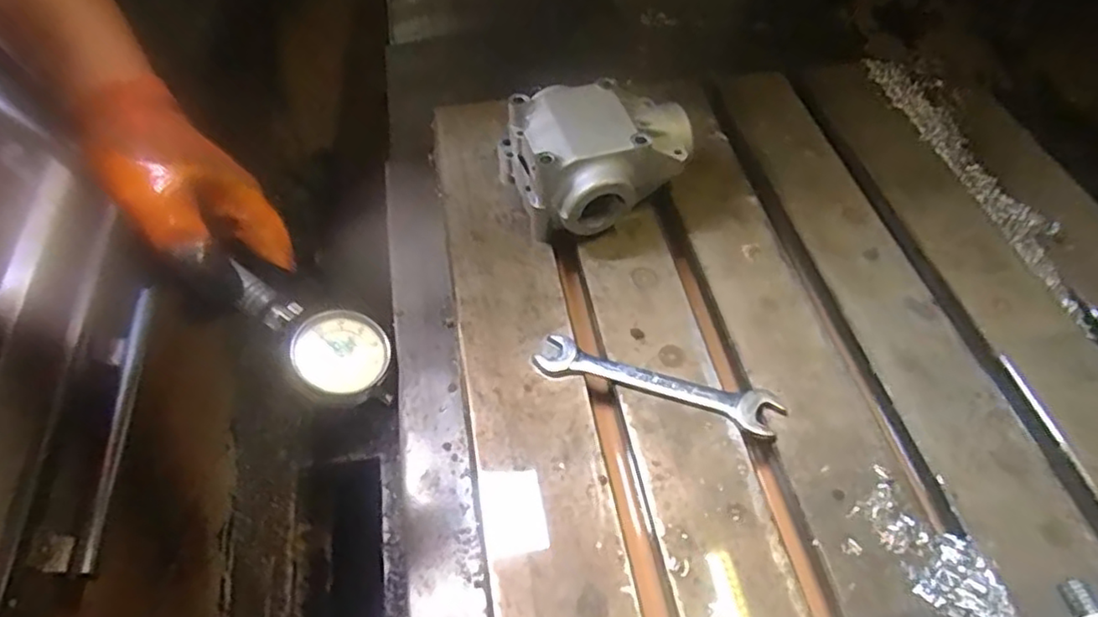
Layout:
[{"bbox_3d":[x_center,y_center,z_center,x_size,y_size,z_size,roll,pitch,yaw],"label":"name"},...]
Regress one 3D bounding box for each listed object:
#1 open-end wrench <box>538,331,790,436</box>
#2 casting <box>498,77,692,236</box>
[{"bbox_3d":[0.080,0.054,0.474,0.178,0.006,0.032,16,56,12],"label":"open-end wrench"},{"bbox_3d":[0.044,-0.136,0.567,0.153,0.085,0.129,-22,57,-16],"label":"casting"}]

